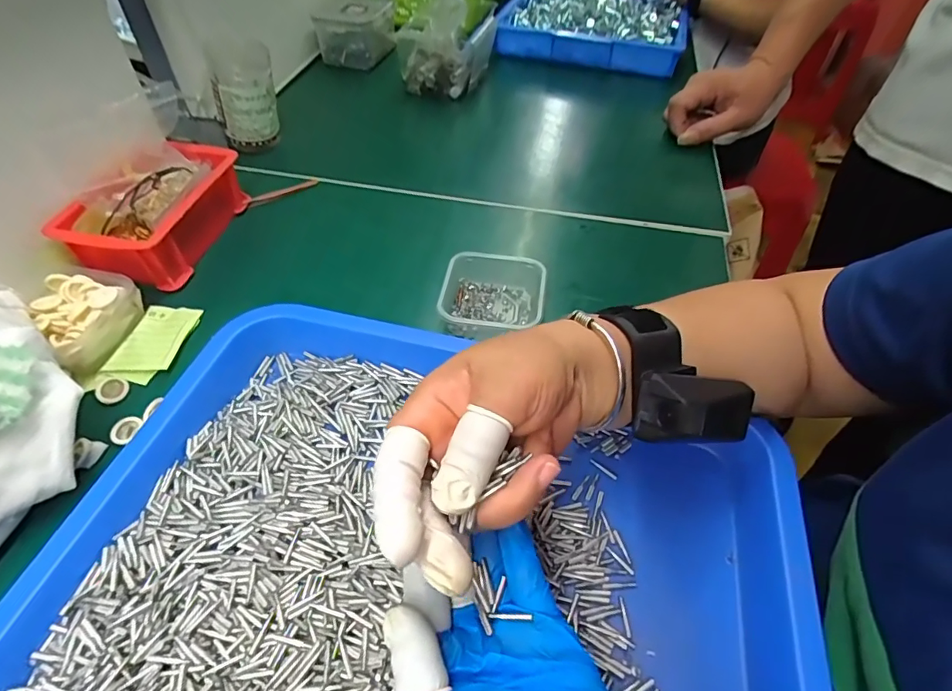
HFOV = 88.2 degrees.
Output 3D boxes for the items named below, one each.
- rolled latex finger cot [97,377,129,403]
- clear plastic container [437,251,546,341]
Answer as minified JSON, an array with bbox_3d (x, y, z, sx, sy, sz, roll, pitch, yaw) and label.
[{"bbox_3d":[-0.261,0.032,0.352,0.019,0.005,0.023,-25,55,-22],"label":"rolled latex finger cot"},{"bbox_3d":[0.012,-0.033,0.397,0.080,0.030,0.088,10,50,6],"label":"clear plastic container"}]

